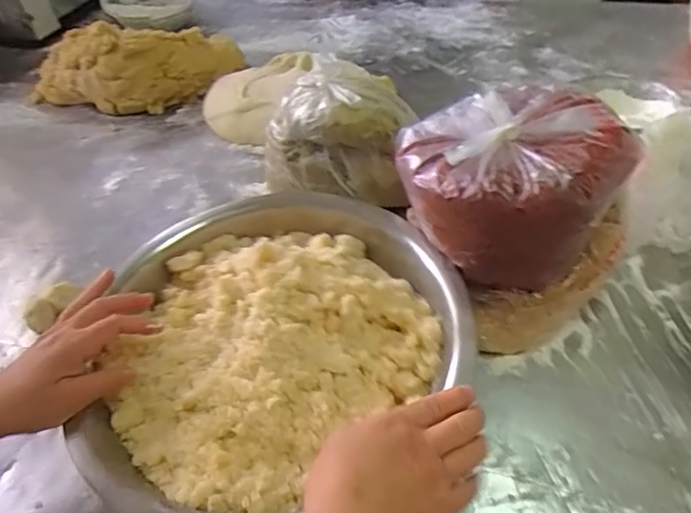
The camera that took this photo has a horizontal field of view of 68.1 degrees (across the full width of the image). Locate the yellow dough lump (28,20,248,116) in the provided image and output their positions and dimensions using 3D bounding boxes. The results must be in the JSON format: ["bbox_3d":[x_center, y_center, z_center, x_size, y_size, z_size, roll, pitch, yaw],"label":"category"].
[{"bbox_3d":[-0.422,-0.380,0.997,0.408,0.131,0.186,-9,46,-3],"label":"yellow dough lump"}]

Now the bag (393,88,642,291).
[{"bbox_3d":[0.167,-0.081,0.519,0.188,0.126,0.186,-30,50,-22],"label":"bag"}]

